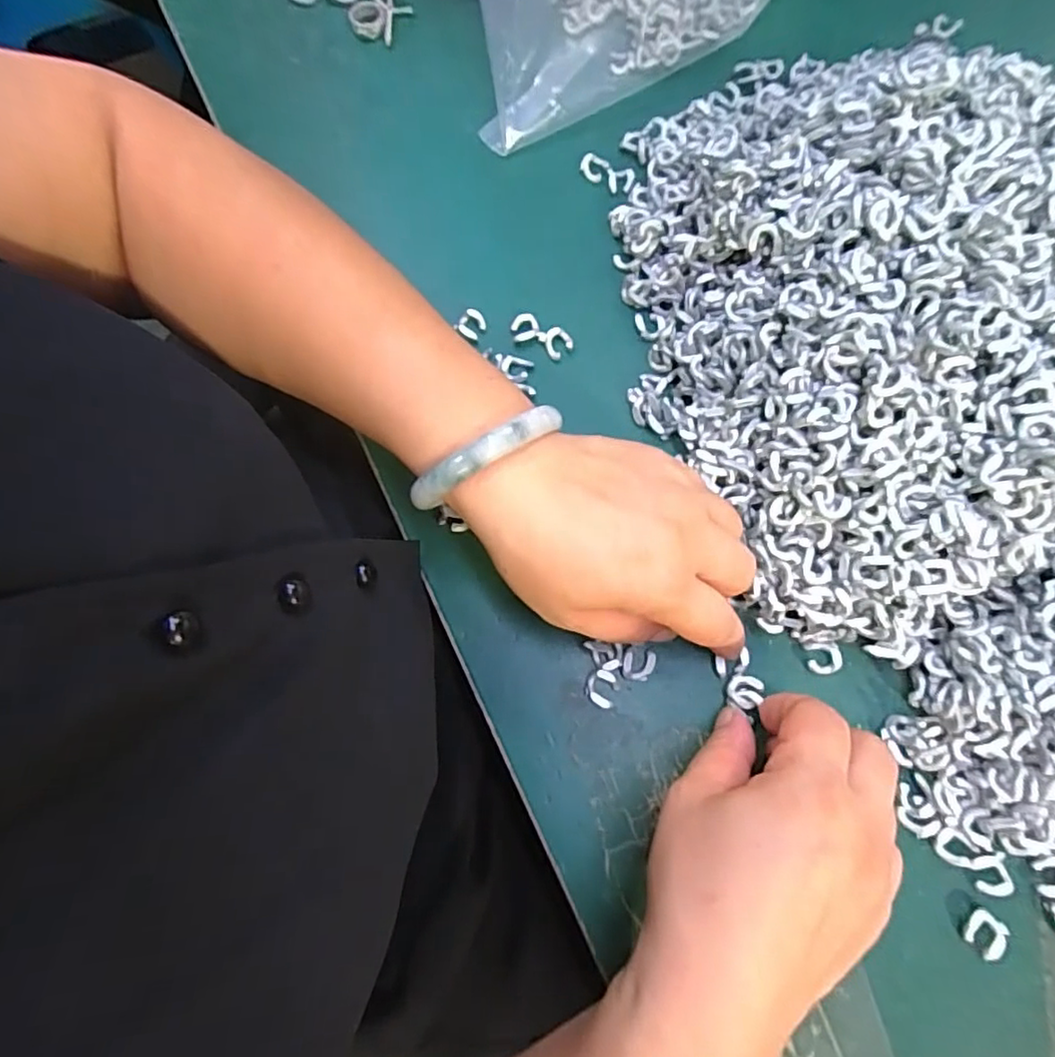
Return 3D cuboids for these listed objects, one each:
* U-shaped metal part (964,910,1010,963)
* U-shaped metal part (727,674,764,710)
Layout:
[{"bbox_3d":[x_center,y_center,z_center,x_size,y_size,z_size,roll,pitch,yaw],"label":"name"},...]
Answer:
[{"bbox_3d":[0.183,0.162,0.242,0.014,0.004,0.015,36,78,11],"label":"U-shaped metal part"},{"bbox_3d":[0.096,0.071,0.268,0.014,0.004,0.015,0,74,1],"label":"U-shaped metal part"}]

